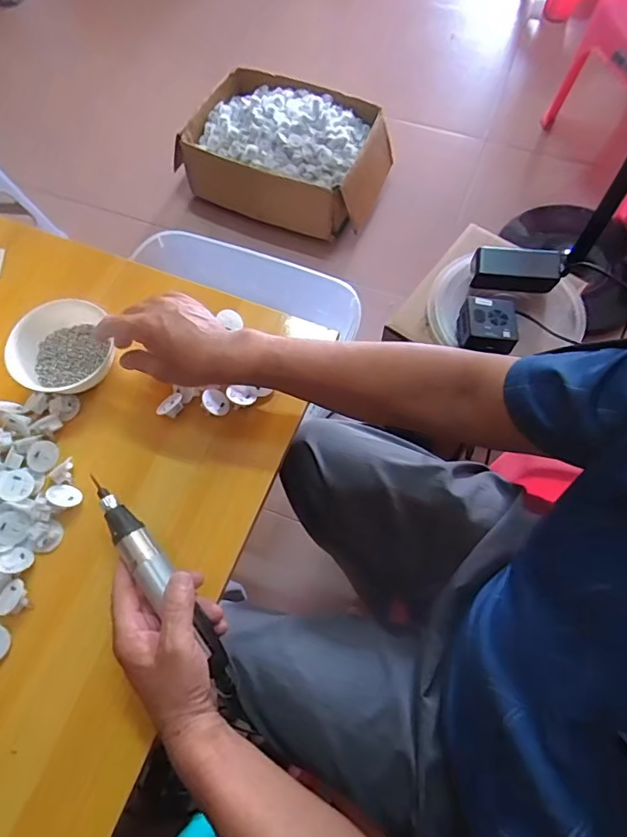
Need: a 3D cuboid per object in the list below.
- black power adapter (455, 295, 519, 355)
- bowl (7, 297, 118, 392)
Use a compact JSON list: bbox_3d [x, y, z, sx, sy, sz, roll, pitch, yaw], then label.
[{"bbox_3d":[0.269,-0.143,0.759,0.080,0.048,0.080,6,67,4],"label":"black power adapter"},{"bbox_3d":[-0.284,-0.079,0.560,0.101,0.062,0.116,42,74,17],"label":"bowl"}]

